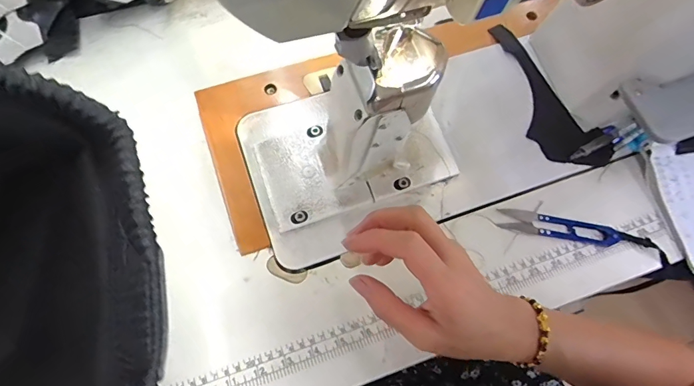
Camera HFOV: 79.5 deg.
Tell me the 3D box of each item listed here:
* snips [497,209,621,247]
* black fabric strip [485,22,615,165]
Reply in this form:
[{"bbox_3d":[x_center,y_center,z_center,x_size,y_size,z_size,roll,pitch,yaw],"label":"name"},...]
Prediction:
[{"bbox_3d":[0.216,0.033,0.426,0.114,0.006,0.025,10,65,4],"label":"snips"},{"bbox_3d":[0.220,-0.115,0.480,0.076,0.007,0.205,-24,67,-12],"label":"black fabric strip"}]

